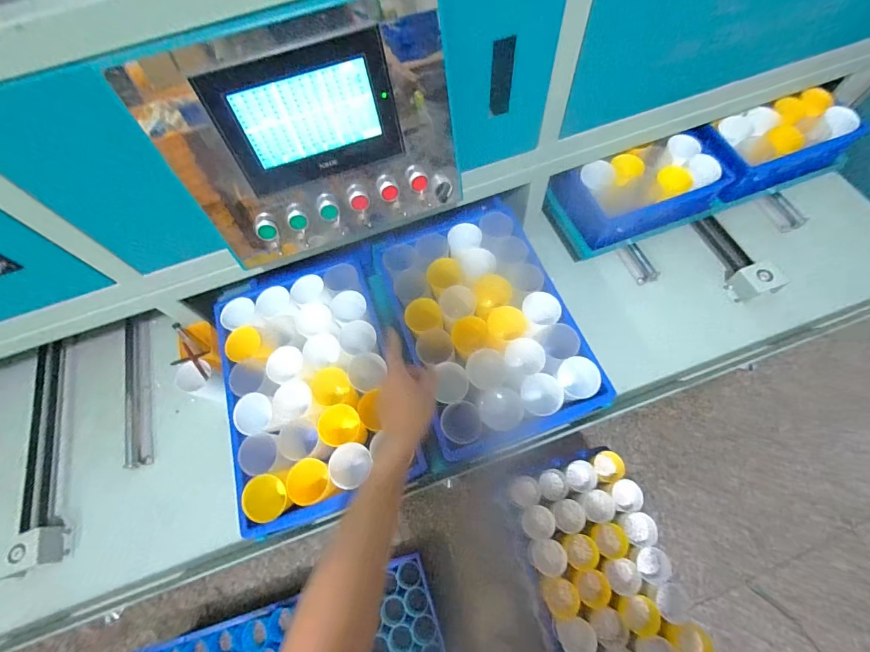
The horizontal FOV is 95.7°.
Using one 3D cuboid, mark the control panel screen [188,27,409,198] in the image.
[{"bbox_3d":[-0.150,-0.251,0.484,0.209,0.146,0.022,-17,49,-3],"label":"control panel screen"}]

